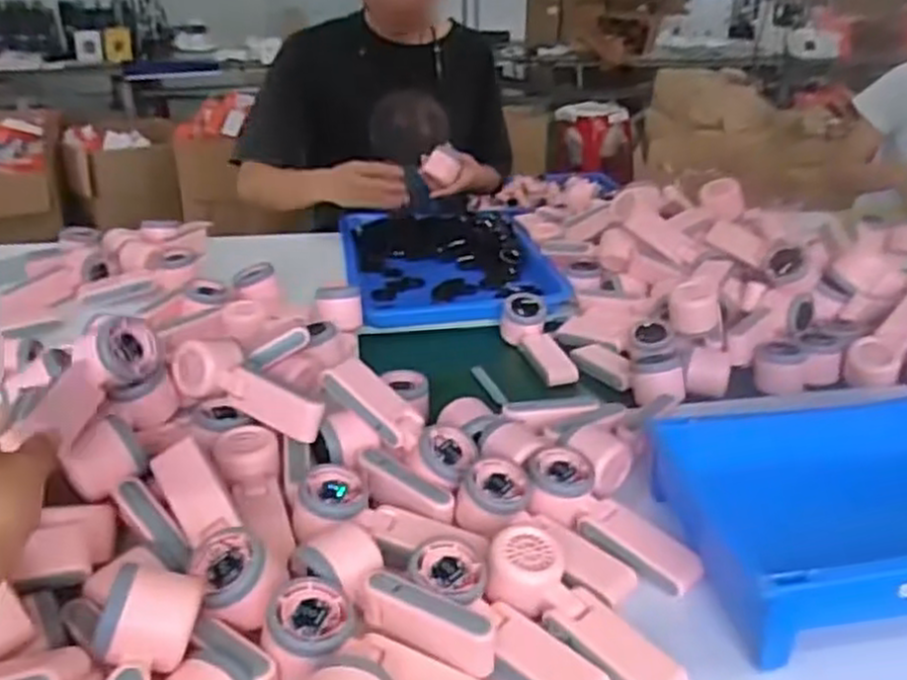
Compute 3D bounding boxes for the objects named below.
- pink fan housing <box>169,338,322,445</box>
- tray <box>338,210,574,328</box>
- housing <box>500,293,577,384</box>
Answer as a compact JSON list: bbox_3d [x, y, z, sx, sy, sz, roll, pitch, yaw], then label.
[{"bbox_3d":[-0.191,0.046,0.742,0.160,0.045,0.049,26,33,12],"label":"pink fan housing"},{"bbox_3d":[-0.005,-0.128,1.229,0.326,0.043,0.431,-5,26,-9],"label":"tray"},{"bbox_3d":[0.113,0.005,1.002,0.059,0.048,0.158,-9,44,-16],"label":"housing"}]

